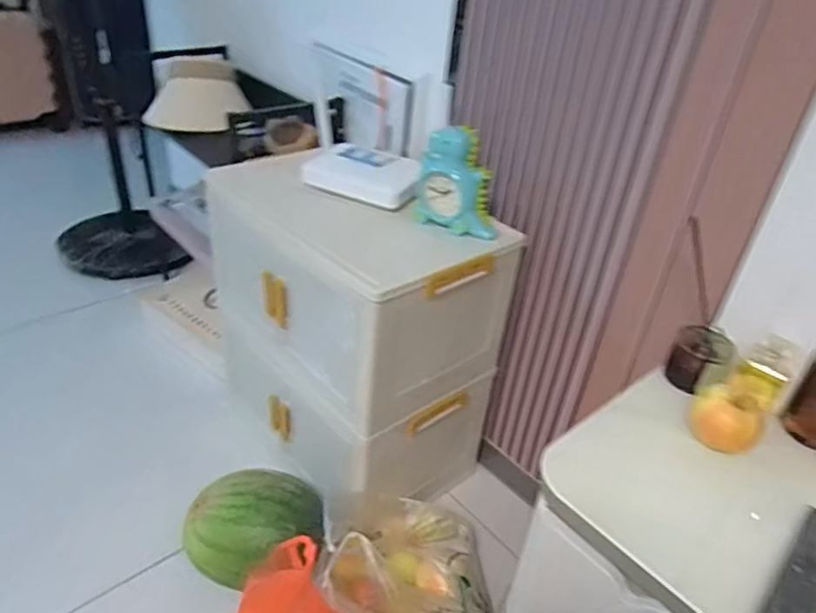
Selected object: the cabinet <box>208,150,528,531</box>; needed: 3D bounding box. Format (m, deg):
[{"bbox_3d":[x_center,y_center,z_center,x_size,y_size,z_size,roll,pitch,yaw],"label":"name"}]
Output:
[{"bbox_3d":[-0.109,0.038,1.080,0.481,0.493,0.311,32,42,32],"label":"cabinet"}]

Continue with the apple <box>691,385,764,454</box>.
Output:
[{"bbox_3d":[0.350,0.124,0.672,0.070,0.057,0.065,24,38,24],"label":"apple"}]

